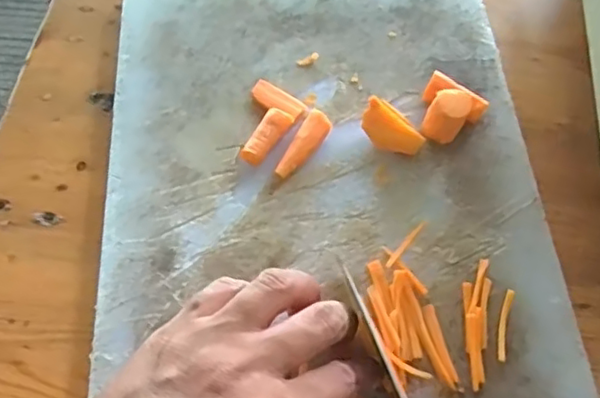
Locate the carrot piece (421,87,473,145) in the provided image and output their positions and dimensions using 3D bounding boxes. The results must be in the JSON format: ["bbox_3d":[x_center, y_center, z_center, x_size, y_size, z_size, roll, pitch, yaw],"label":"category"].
[{"bbox_3d":[0.086,-0.048,0.367,0.023,0.035,0.018,24,64,9],"label":"carrot piece"}]

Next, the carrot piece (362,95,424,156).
[{"bbox_3d":[0.056,-0.040,0.370,0.038,0.020,0.025,20,63,11],"label":"carrot piece"}]

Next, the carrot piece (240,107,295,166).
[{"bbox_3d":[-0.019,-0.037,0.369,0.016,0.012,0.039,25,64,13],"label":"carrot piece"}]

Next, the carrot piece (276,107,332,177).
[{"bbox_3d":[0.003,-0.031,0.366,0.015,0.014,0.046,27,64,14],"label":"carrot piece"}]

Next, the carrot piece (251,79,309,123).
[{"bbox_3d":[-0.013,-0.061,0.384,0.037,0.009,0.018,31,66,16],"label":"carrot piece"}]

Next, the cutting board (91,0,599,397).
[{"bbox_3d":[0.017,0.012,0.347,0.244,0.021,0.396,-4,61,-2],"label":"cutting board"}]

